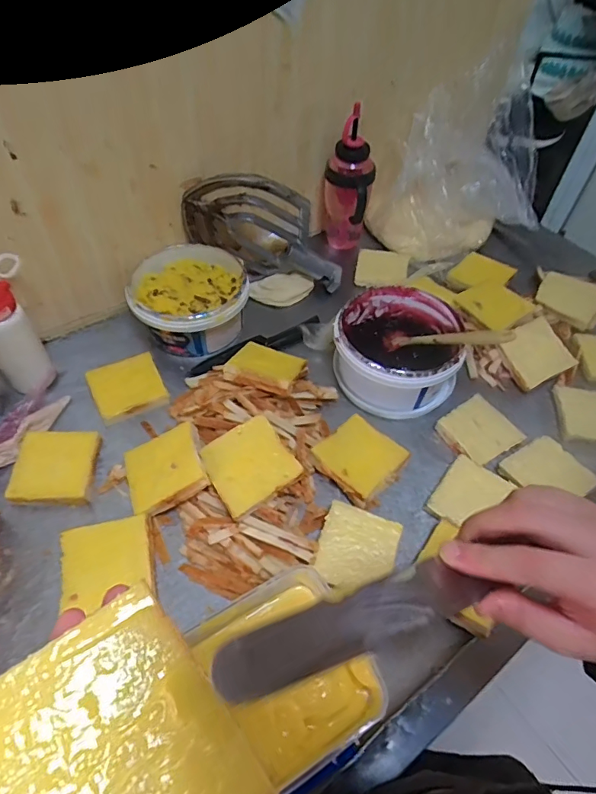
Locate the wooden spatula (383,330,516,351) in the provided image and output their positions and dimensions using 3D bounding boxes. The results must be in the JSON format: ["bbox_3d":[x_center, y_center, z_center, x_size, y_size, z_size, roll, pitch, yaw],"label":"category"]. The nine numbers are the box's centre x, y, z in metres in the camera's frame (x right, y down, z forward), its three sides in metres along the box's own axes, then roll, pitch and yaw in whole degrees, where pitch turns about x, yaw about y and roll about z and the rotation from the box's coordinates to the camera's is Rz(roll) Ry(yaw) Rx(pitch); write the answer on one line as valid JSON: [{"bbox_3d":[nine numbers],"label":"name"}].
[{"bbox_3d":[0.230,-0.089,0.737,0.217,0.025,0.041,4,43,45],"label":"wooden spatula"}]

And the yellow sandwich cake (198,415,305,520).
[{"bbox_3d":[-0.068,0.089,0.649,0.110,0.020,0.114,-29,59,-23],"label":"yellow sandwich cake"}]

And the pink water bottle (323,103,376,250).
[{"bbox_3d":[0.101,-0.417,0.947,0.095,0.266,0.099,7,52,3],"label":"pink water bottle"}]

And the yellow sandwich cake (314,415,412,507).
[{"bbox_3d":[0.095,0.089,0.702,0.113,0.030,0.107,-37,62,-27],"label":"yellow sandwich cake"}]

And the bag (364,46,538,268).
[{"bbox_3d":[0.338,-0.479,0.961,0.292,0.300,0.198,-21,56,-18],"label":"bag"}]

